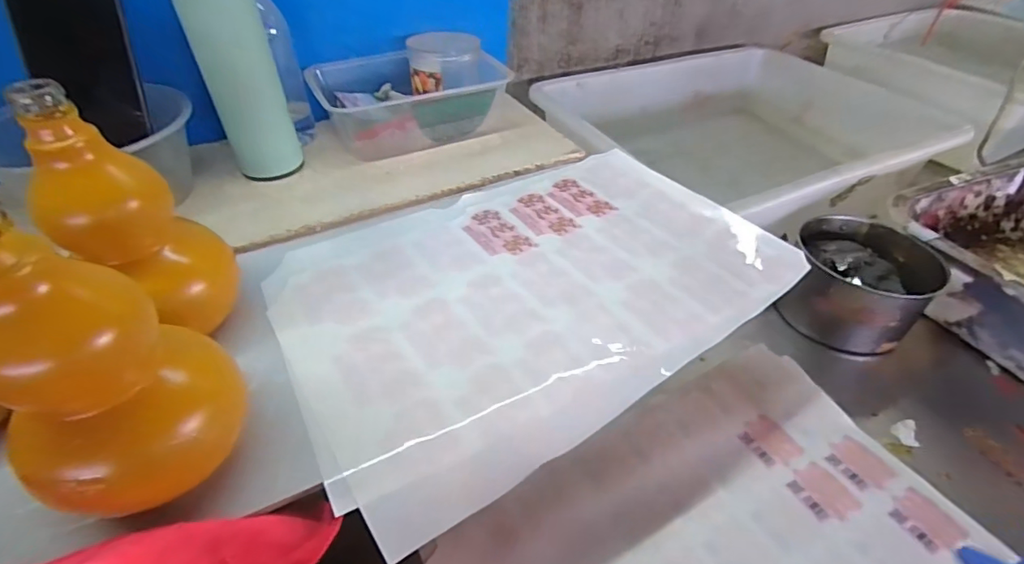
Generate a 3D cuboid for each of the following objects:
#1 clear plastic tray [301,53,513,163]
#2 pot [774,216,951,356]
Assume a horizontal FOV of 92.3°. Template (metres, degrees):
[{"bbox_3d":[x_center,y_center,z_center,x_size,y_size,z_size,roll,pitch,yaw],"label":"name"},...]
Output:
[{"bbox_3d":[-0.117,-0.217,0.572,0.198,0.066,0.133,-18,49,-21],"label":"clear plastic tray"},{"bbox_3d":[0.373,0.000,0.540,0.126,0.086,0.120,2,45,-2],"label":"pot"}]

